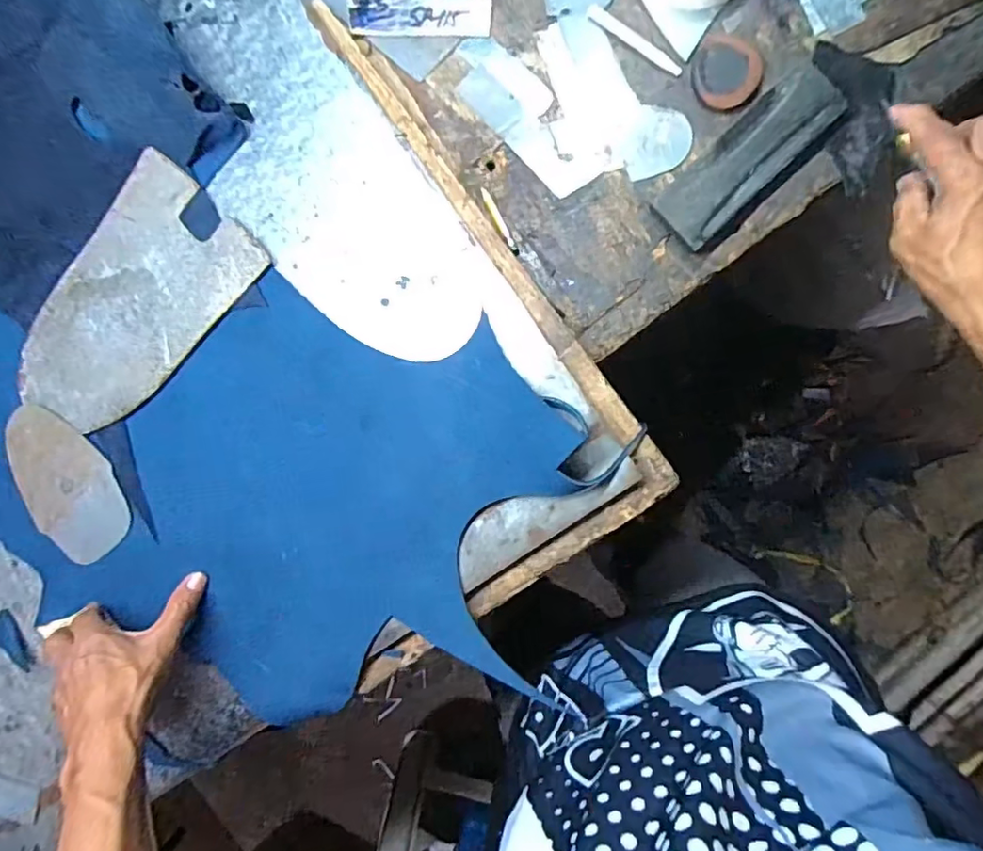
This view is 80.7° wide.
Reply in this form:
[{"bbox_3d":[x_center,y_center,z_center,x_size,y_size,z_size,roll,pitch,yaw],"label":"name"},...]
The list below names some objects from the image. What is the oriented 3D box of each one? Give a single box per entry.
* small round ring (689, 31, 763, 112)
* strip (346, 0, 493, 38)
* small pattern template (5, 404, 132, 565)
[{"bbox_3d":[0.182,-0.275,0.446,0.051,0.010,0.055,0,93,7],"label":"small round ring"},{"bbox_3d":[-0.061,-0.359,0.491,0.125,0.004,0.058,5,85,8],"label":"strip"},{"bbox_3d":[-0.379,0.049,0.514,0.086,0.009,0.144,-34,89,9],"label":"small pattern template"}]

